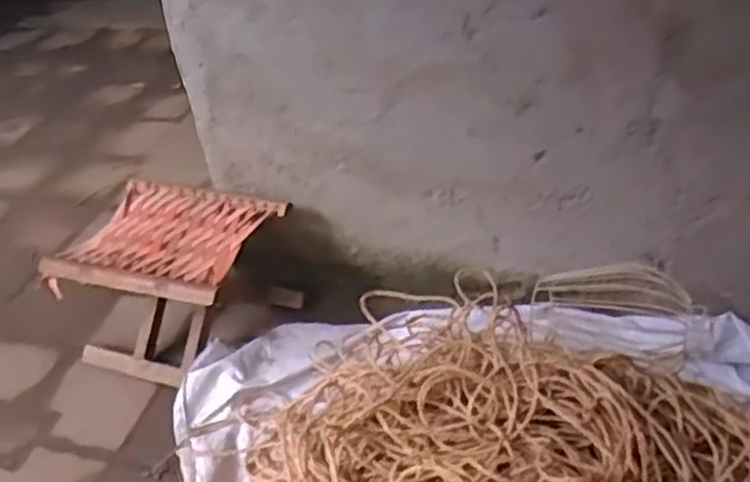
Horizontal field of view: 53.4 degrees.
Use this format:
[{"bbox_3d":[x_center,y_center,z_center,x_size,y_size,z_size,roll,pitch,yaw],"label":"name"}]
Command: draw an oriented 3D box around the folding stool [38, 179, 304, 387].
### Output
[{"bbox_3d":[-0.331,0.076,1.289,0.299,0.237,0.257,8,39,19],"label":"folding stool"}]

